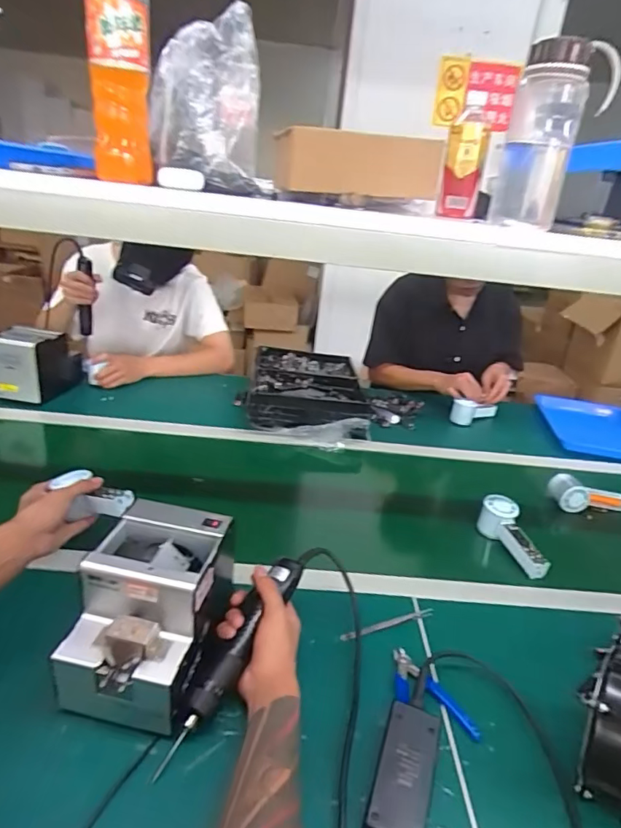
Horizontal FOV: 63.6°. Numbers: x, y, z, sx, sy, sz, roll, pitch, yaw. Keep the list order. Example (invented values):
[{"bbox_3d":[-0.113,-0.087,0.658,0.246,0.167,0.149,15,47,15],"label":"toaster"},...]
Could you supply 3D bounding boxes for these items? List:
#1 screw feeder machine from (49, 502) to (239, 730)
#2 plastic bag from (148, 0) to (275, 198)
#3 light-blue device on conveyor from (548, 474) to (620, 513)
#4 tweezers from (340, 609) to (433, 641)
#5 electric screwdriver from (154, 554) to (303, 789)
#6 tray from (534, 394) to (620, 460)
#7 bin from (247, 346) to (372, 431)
[{"bbox_3d":[-0.174,0.216,0.549,0.130,0.157,0.174,8,23,2],"label":"screw feeder machine"},{"bbox_3d":[-0.119,-0.367,0.594,0.134,0.177,0.161,1,24,-16],"label":"plastic bag"},{"bbox_3d":[0.561,0.161,0.995,0.155,0.047,0.063,7,23,-1],"label":"light-blue device on conveyor"},{"bbox_3d":[0.105,0.276,0.657,0.139,0.008,0.011,-3,25,-24],"label":"tweezers"},{"bbox_3d":[-0.086,0.258,0.548,0.039,0.031,0.251,18,44,23],"label":"electric screwdriver"},{"bbox_3d":[0.774,0.030,1.379,0.268,0.038,0.389,10,23,5],"label":"tray"},{"bbox_3d":[-0.013,-0.060,1.317,0.286,0.100,0.392,5,23,-6],"label":"bin"}]

